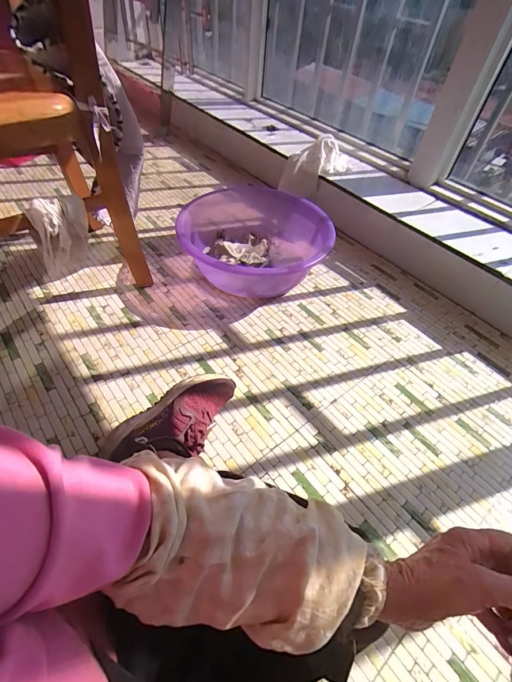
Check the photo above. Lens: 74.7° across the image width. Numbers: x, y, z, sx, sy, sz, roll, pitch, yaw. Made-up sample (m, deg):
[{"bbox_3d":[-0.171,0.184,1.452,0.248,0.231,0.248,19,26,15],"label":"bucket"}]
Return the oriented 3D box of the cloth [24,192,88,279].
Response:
[{"bbox_3d":[-0.372,-0.191,0.667,0.101,0.177,0.091,-32,60,-28],"label":"cloth"}]

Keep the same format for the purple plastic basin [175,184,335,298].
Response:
[{"bbox_3d":[-0.007,-0.276,0.914,0.367,0.146,0.458,-7,51,-11],"label":"purple plastic basin"}]

